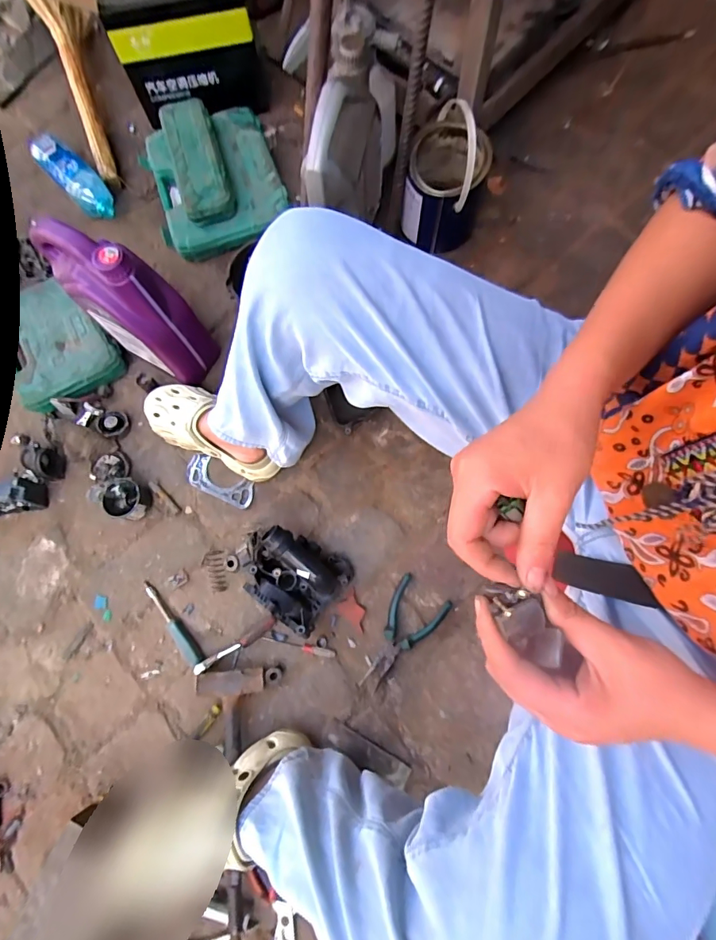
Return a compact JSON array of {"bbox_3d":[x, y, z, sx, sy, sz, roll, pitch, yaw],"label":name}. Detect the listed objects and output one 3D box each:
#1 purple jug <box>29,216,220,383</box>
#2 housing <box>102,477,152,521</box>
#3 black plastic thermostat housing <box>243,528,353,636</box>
[{"bbox_3d":[-0.354,-0.259,0.723,0.161,0.278,0.097,23,77,9],"label":"purple jug"},{"bbox_3d":[-0.397,0.051,0.780,0.069,0.043,0.067,9,75,4],"label":"housing"},{"bbox_3d":[-0.099,0.170,0.709,0.145,0.098,0.132,30,77,9],"label":"black plastic thermostat housing"}]

